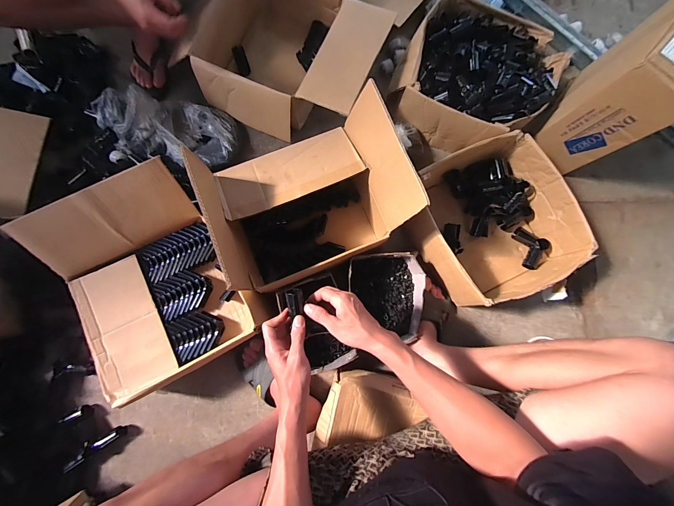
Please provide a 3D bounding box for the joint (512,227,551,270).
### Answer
[{"bbox_3d":[0.479,-0.008,0.720,0.087,0.032,0.087,0,83,0],"label":"joint"}]

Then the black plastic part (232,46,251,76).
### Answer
[{"bbox_3d":[-0.270,-0.542,0.815,0.033,0.023,0.107,-19,83,-2],"label":"black plastic part"}]

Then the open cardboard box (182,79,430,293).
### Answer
[{"bbox_3d":[-0.053,-0.112,0.623,0.366,0.250,0.282,-22,83,-3],"label":"open cardboard box"}]

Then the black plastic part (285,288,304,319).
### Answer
[{"bbox_3d":[-0.069,0.082,0.477,0.027,0.014,0.044,-8,83,-1],"label":"black plastic part"}]

